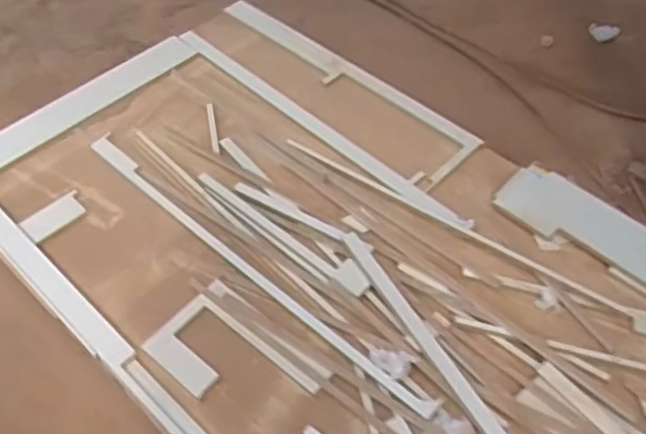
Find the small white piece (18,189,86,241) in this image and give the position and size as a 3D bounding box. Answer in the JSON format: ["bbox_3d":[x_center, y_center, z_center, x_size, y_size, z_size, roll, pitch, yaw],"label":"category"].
[{"bbox_3d":[-0.717,-0.002,1.728,0.096,0.011,0.176,32,50,23],"label":"small white piece"}]

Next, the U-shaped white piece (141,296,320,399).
[{"bbox_3d":[-0.213,0.340,1.476,0.368,0.030,0.203,34,58,23],"label":"U-shaped white piece"}]

